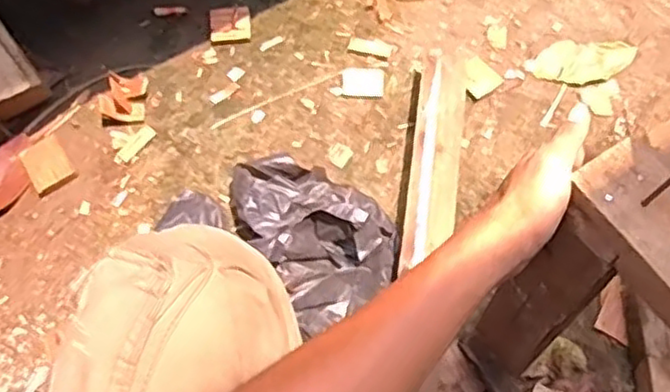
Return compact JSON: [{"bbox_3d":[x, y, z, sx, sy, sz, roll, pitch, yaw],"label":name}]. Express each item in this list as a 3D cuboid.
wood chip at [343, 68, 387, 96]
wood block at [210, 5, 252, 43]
[{"bbox_3d":[0.042,-0.165,1.003,0.060,0.005,0.046,2,65,1],"label":"wood chip"},{"bbox_3d":[-0.157,-0.256,1.033,0.058,0.012,0.056,-6,65,-3],"label":"wood block"}]

